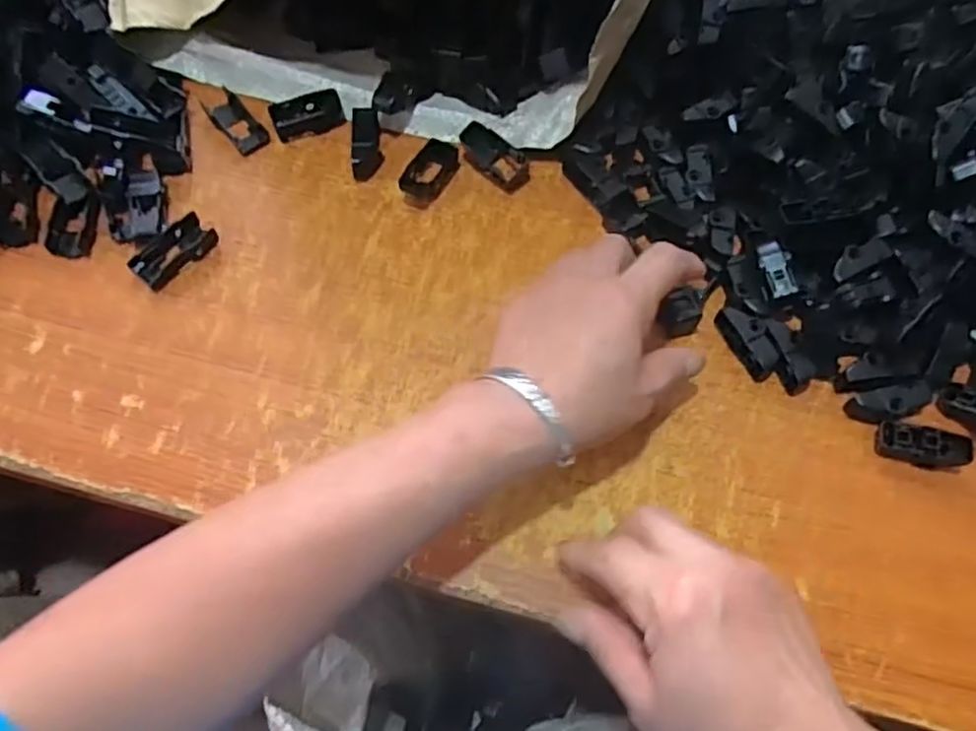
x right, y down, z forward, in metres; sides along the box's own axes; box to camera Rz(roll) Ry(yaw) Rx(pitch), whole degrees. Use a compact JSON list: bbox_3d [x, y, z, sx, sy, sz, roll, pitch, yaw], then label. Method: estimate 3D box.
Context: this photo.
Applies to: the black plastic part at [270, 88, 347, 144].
[{"bbox_3d":[-0.130,-0.183,0.499,0.050,0.015,0.030,-20,66,-11],"label":"black plastic part"}]

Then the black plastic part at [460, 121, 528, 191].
[{"bbox_3d":[0.004,-0.147,0.481,0.051,0.019,0.023,38,69,15],"label":"black plastic part"}]

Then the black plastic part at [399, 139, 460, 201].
[{"bbox_3d":[-0.040,-0.134,0.472,0.025,0.011,0.045,23,69,10],"label":"black plastic part"}]

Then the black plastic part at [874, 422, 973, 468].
[{"bbox_3d":[0.243,0.045,0.388,0.046,0.014,0.019,10,66,25],"label":"black plastic part"}]

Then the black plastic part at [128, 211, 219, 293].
[{"bbox_3d":[-0.201,-0.073,0.446,0.028,0.008,0.053,36,68,15],"label":"black plastic part"}]

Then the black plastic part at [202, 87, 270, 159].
[{"bbox_3d":[-0.181,-0.175,0.496,0.024,0.013,0.056,-37,71,-17],"label":"black plastic part"}]

